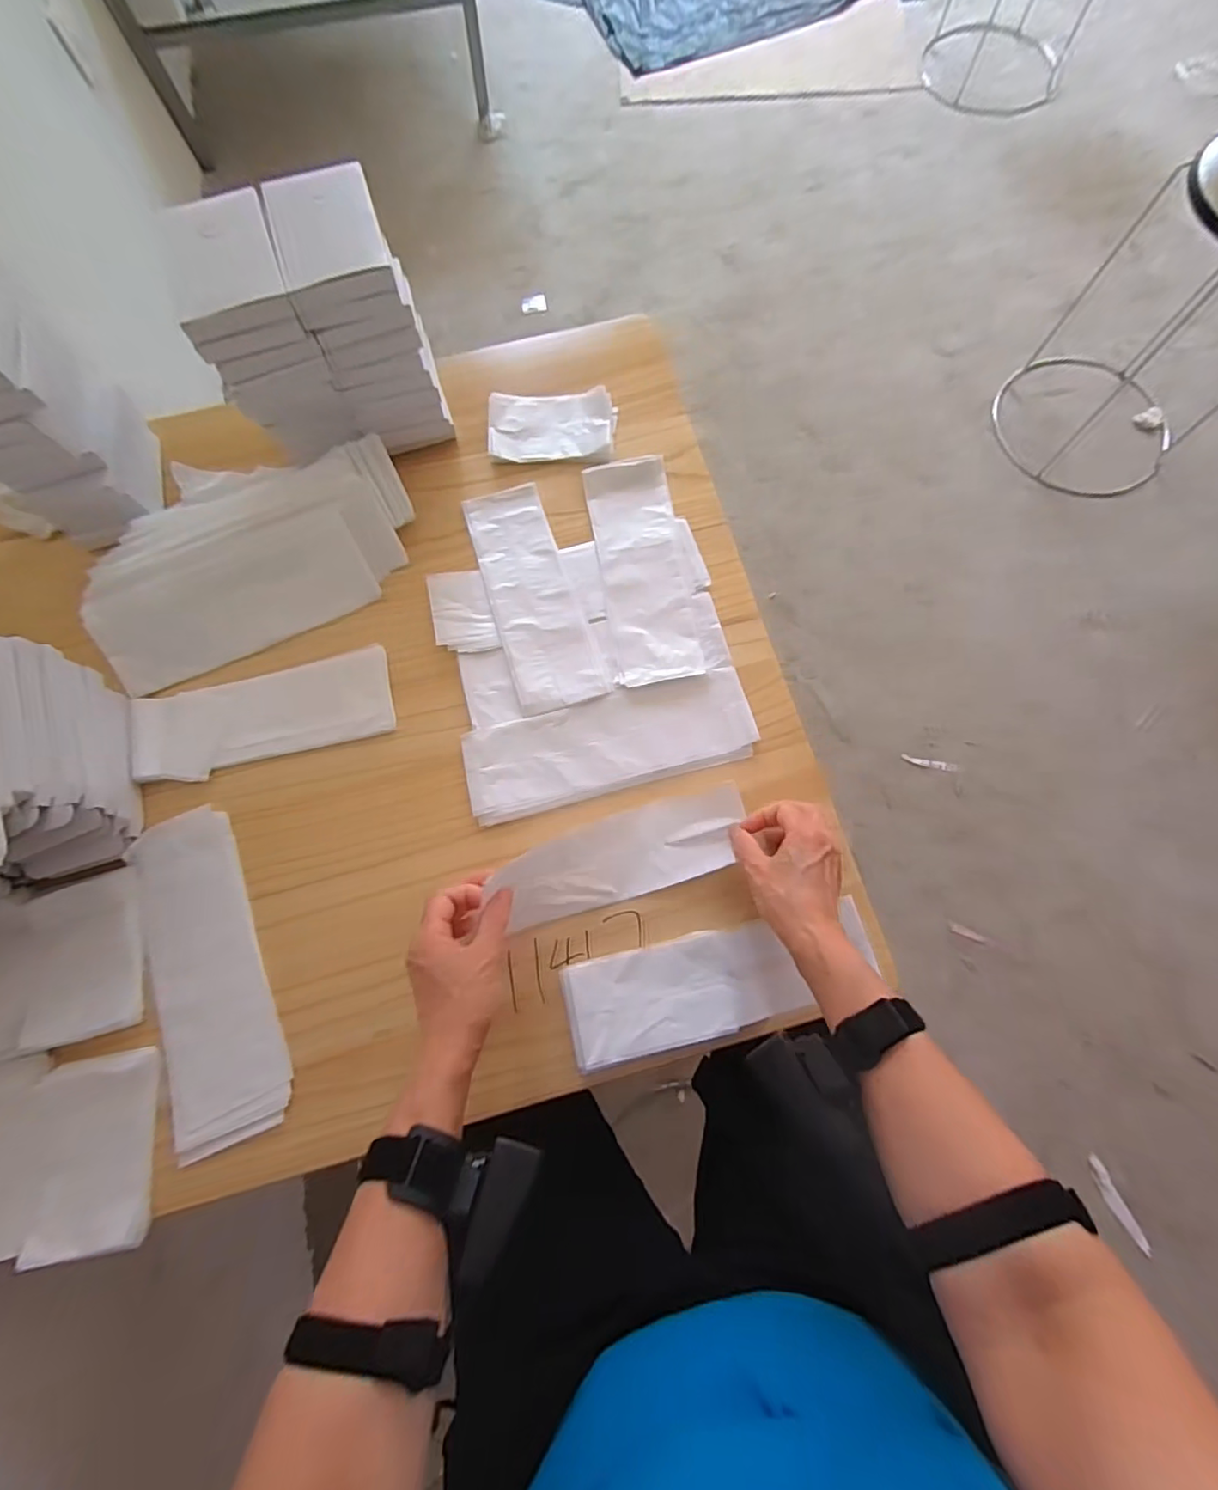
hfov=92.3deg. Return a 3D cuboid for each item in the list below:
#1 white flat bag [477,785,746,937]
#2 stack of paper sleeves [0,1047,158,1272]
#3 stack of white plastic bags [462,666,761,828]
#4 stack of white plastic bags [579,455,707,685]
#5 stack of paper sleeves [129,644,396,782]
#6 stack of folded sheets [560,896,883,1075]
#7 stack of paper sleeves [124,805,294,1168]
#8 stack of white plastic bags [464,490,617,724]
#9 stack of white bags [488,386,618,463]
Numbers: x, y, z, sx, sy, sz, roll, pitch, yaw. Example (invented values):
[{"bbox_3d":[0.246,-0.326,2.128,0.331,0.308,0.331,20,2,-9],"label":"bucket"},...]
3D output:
[{"bbox_3d":[0.013,0.094,0.489,0.207,0.048,0.071,-18,77,-15],"label":"white flat bag"},{"bbox_3d":[-0.435,0.312,0.443,0.157,0.024,0.134,-9,77,-1],"label":"stack of paper sleeves"},{"bbox_3d":[0.001,-0.002,0.531,0.257,0.007,0.088,-14,77,-2],"label":"stack of white plastic bags"},{"bbox_3d":[0.033,-0.176,0.578,0.083,0.010,0.239,-8,77,-1],"label":"stack of white plastic bags"},{"bbox_3d":[-0.321,-0.027,0.541,0.229,0.017,0.081,-16,77,-3],"label":"stack of paper sleeves"},{"bbox_3d":[0.093,0.193,0.480,0.253,0.020,0.079,-14,77,-2],"label":"stack of folded sheets"},{"bbox_3d":[-0.333,0.186,0.483,0.089,0.018,0.261,-21,77,-4],"label":"stack of paper sleeves"},{"bbox_3d":[-0.075,-0.148,0.568,0.084,0.006,0.238,-18,77,-3],"label":"stack of white plastic bags"},{"bbox_3d":[-0.061,-0.339,0.627,0.132,0.013,0.079,1,81,3],"label":"stack of white bags"}]

